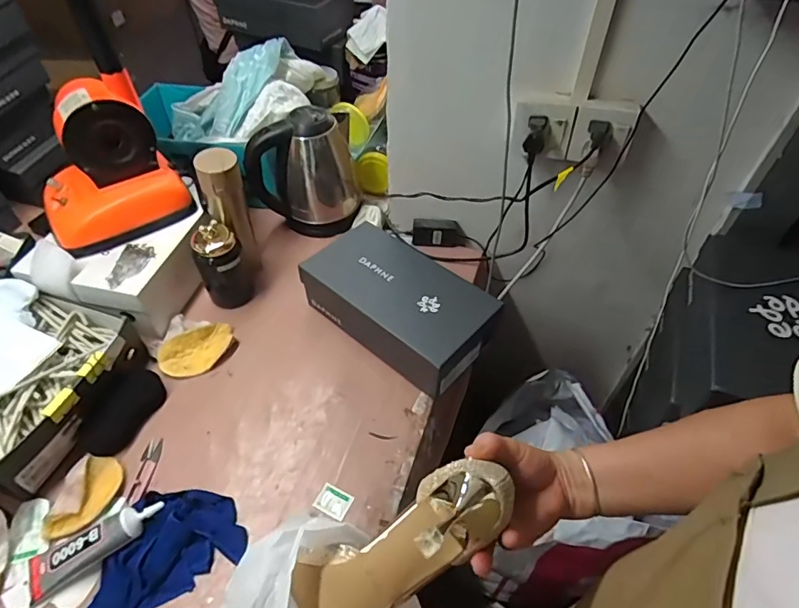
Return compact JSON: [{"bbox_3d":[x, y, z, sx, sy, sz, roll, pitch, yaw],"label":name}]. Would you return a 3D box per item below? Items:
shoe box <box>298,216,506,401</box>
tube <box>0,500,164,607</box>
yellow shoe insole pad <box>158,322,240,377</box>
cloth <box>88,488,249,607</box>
[{"bbox_3d":[-0.003,0.004,0.805,0.295,0.110,0.156,35,57,25],"label":"shoe box"},{"bbox_3d":[-0.382,0.294,0.591,0.193,0.028,0.056,-32,56,-5],"label":"tube"},{"bbox_3d":[-0.322,0.075,0.787,0.117,0.009,0.071,-23,76,-24],"label":"yellow shoe insole pad"},{"bbox_3d":[-0.296,0.297,0.598,0.196,0.034,0.122,-19,53,-17],"label":"cloth"}]

